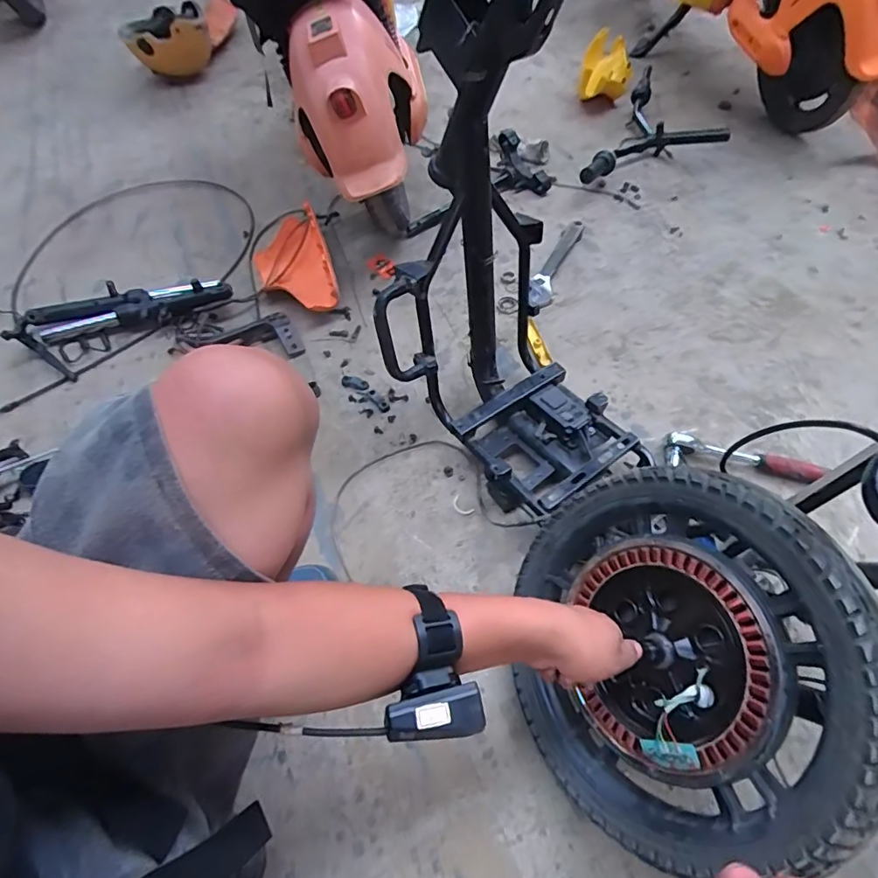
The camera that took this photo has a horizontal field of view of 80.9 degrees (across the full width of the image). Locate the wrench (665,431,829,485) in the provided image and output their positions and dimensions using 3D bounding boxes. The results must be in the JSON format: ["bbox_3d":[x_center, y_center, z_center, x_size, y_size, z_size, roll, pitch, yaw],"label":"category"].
[{"bbox_3d":[0.486,0.033,0.827,0.235,0.033,0.054,7,56,7],"label":"wrench"}]

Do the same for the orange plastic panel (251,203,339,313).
[{"bbox_3d":[-0.299,-0.367,1.056,0.157,0.043,0.291,-28,62,10],"label":"orange plastic panel"}]

